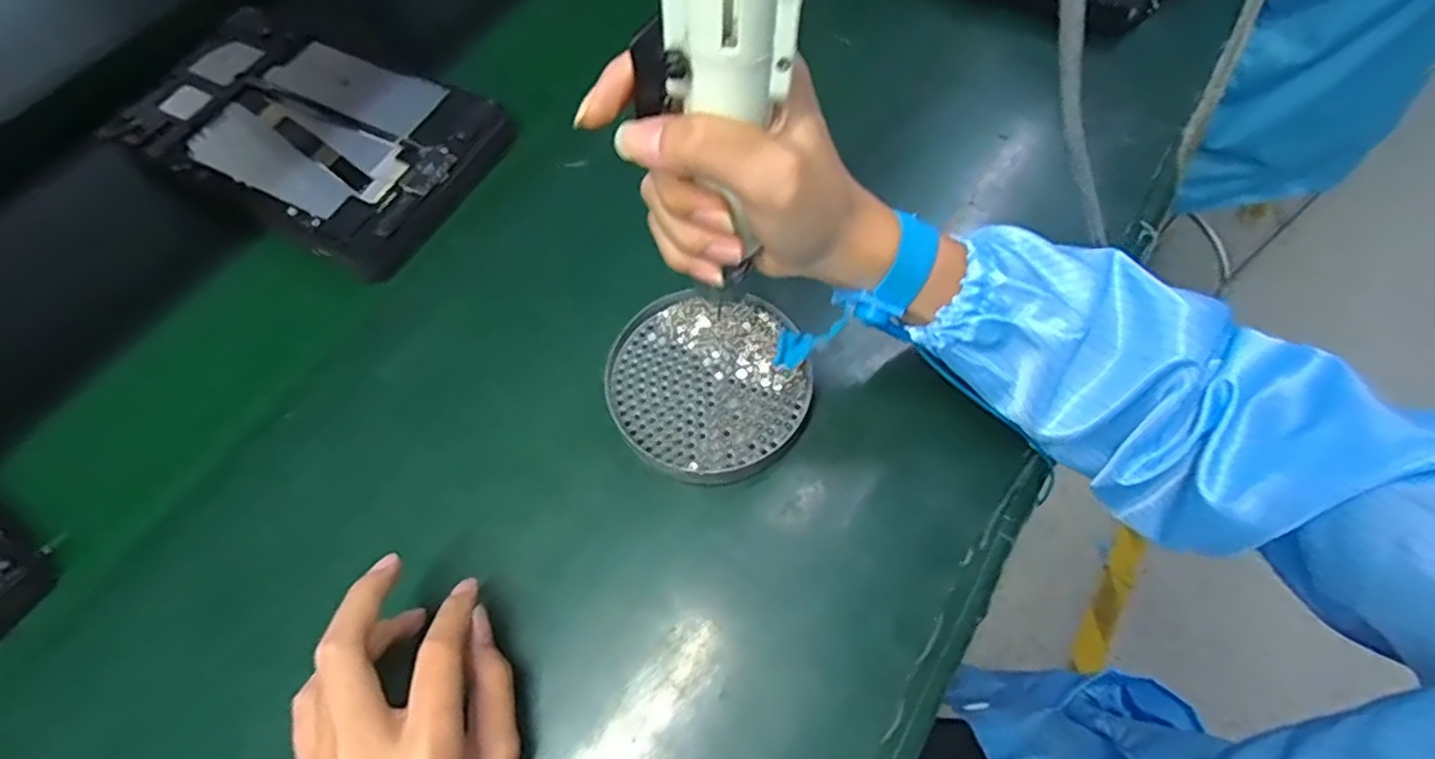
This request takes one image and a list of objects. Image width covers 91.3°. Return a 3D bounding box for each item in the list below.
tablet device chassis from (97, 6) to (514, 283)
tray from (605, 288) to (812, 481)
[{"bbox_3d":[-0.286,-0.175,0.485,0.261,0.011,0.154,24,65,10],"label":"tablet device chassis"},{"bbox_3d":[-0.007,0.002,0.403,0.106,0.024,0.114,-2,62,3],"label":"tray"}]

